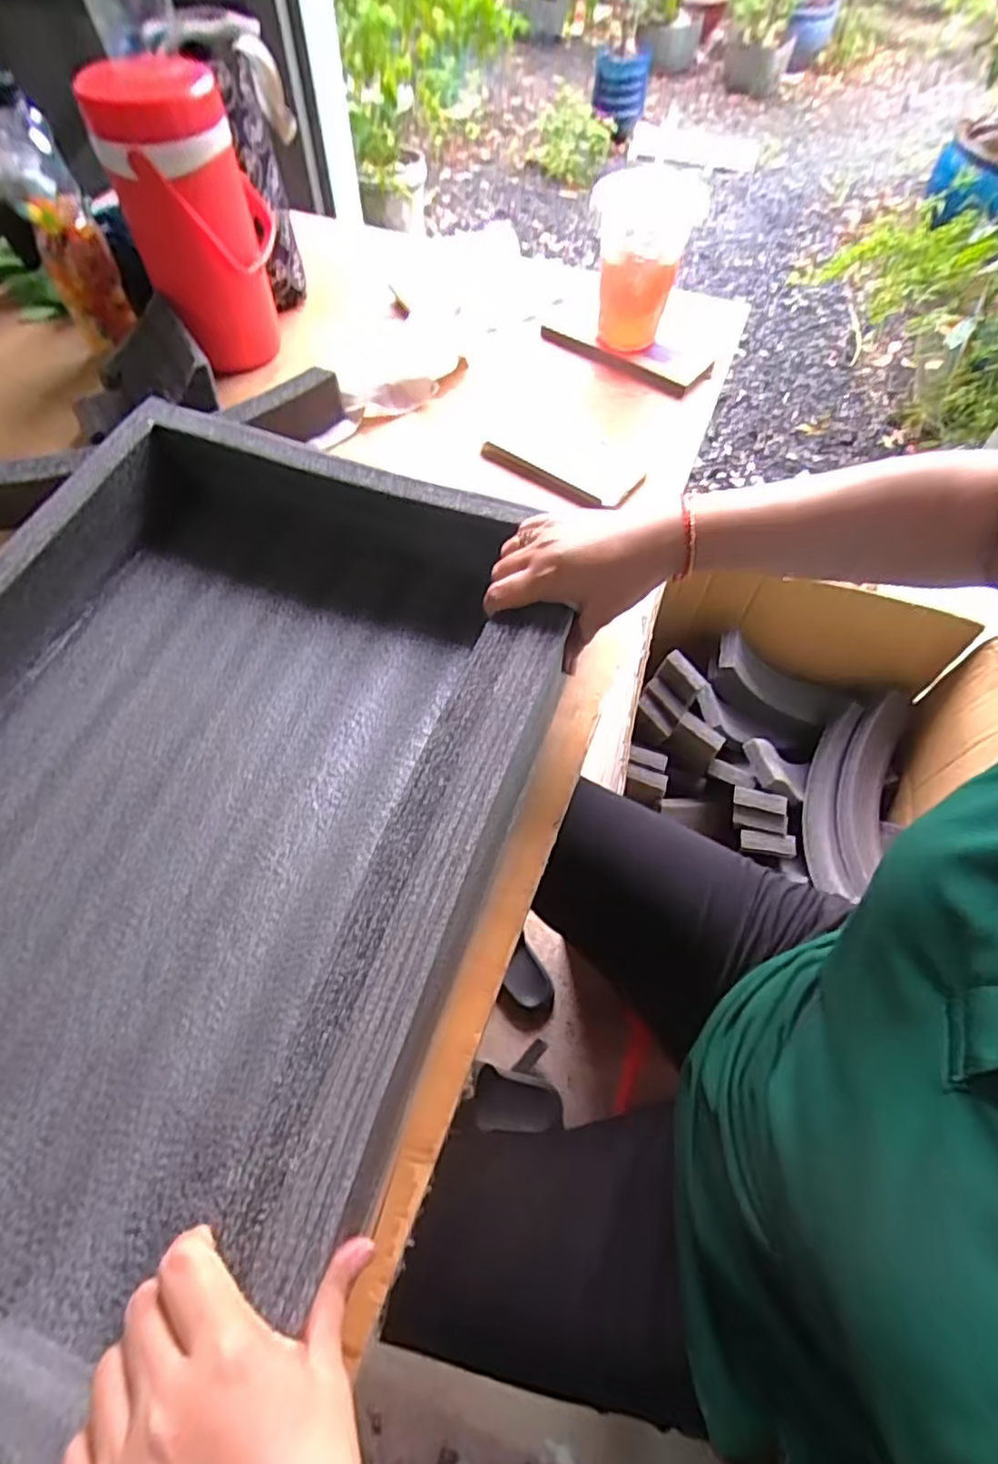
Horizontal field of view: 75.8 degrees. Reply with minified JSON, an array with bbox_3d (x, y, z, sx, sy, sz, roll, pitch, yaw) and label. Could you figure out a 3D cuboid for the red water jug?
[{"bbox_3d":[-0.304,-0.513,0.650,0.114,0.216,0.137,-2,60,-2],"label":"red water jug"}]

